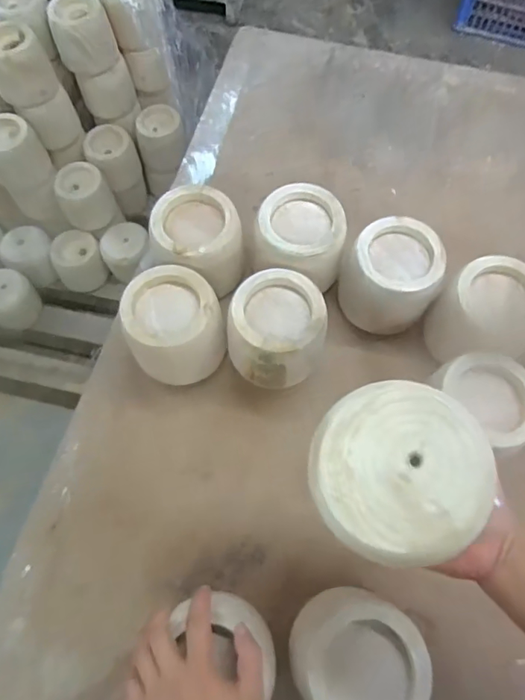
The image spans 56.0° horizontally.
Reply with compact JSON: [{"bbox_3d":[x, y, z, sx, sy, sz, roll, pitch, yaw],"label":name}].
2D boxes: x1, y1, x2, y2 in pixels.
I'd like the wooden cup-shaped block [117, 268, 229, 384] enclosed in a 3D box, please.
[{"bbox_3d":[-0.121,-0.034,0.690,0.125,0.099,0.136,-13,68,-7],"label":"wooden cup-shaped block"}]

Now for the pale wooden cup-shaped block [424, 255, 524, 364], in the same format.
[{"bbox_3d":[0.317,-0.042,0.706,0.132,0.128,0.128,-37,73,-15],"label":"pale wooden cup-shaped block"}]

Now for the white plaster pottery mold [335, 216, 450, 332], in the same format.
[{"bbox_3d":[0.185,-0.101,0.728,0.127,0.129,0.130,0,67,-1],"label":"white plaster pottery mold"}]

